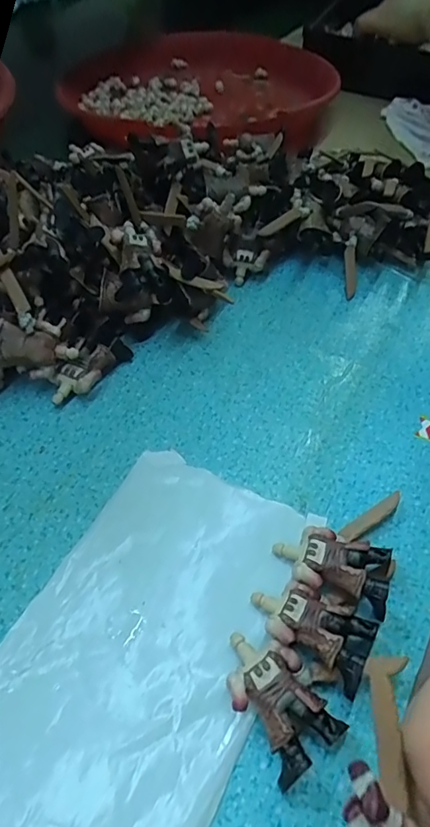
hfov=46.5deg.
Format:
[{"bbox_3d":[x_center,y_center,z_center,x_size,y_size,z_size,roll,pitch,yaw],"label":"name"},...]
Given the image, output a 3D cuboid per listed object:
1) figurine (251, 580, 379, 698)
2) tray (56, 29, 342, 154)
[{"bbox_3d":[0.047,0.101,0.241,0.057,0.022,0.035,35,58,20],"label":"figurine"},{"bbox_3d":[-0.031,-0.356,0.543,0.311,0.051,0.244,32,57,18],"label":"tray"}]

